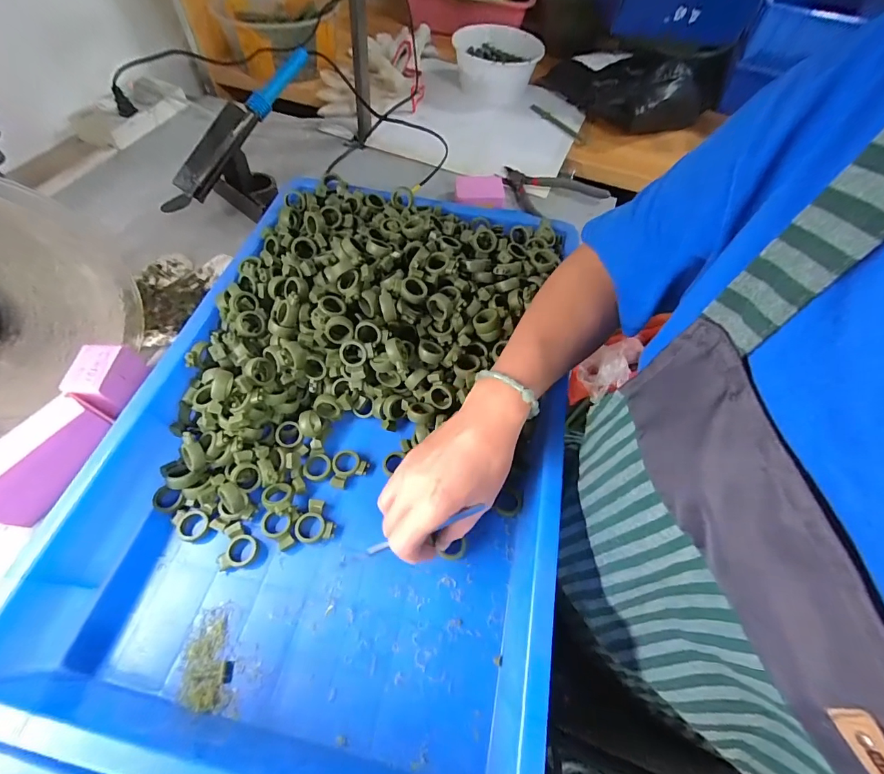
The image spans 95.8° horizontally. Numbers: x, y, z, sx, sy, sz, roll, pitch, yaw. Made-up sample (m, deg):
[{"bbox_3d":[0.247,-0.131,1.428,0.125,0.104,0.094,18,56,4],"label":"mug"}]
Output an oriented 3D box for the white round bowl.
[{"bbox_3d":[0.102,-0.618,0.783,0.163,0.095,0.173,2,59,-3],"label":"white round bowl"}]

